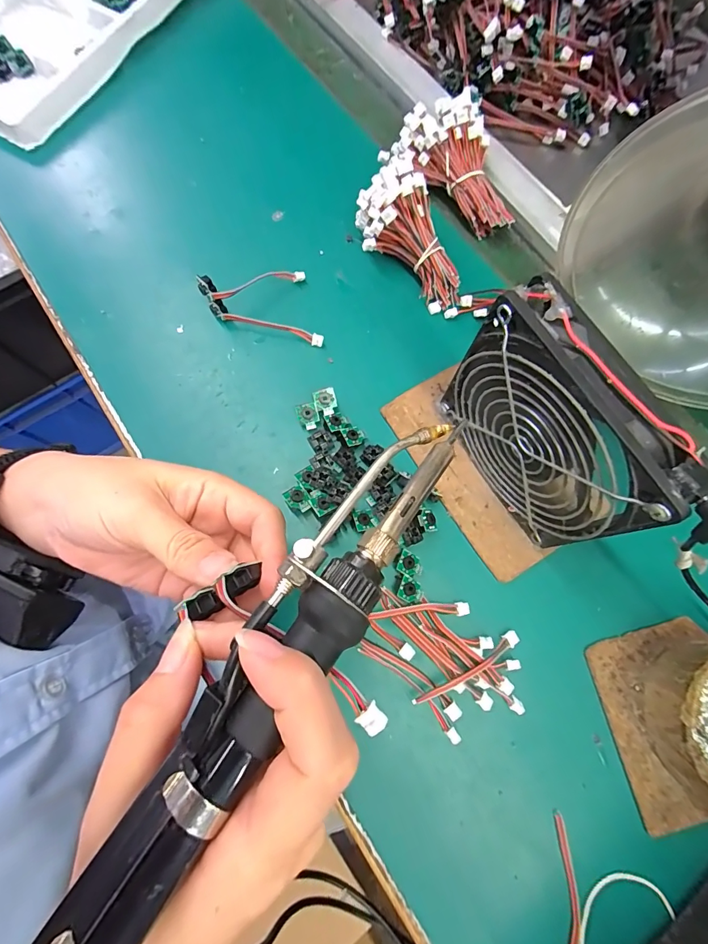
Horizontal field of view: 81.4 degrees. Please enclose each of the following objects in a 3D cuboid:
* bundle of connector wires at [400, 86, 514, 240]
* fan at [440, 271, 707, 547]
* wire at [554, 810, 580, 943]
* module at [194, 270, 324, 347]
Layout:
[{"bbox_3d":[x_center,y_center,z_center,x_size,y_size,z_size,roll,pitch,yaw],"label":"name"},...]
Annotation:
[{"bbox_3d":[0.089,-0.242,0.325,0.053,0.030,0.111,-34,94,-10],"label":"bundle of connector wires"},{"bbox_3d":[0.103,-0.015,0.225,0.027,0.128,0.122,-29,77,-9],"label":"fan"},{"bbox_3d":[0.116,0.229,0.220,0.011,0.009,0.074,7,74,1],"label":"wire"},{"bbox_3d":[-0.068,-0.121,0.301,0.075,0.029,0.065,-14,75,-5],"label":"module"}]

